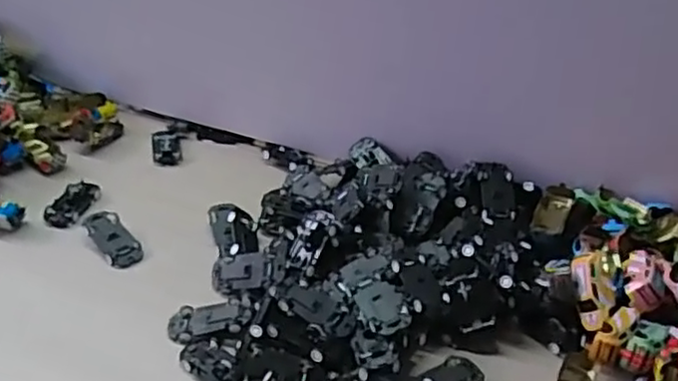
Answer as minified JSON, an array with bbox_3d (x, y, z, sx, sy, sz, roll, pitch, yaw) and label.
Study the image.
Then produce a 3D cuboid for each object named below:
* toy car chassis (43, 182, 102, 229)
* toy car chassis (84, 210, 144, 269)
[{"bbox_3d":[-0.250,0.011,0.634,0.030,0.008,0.064,12,36,10],"label":"toy car chassis"},{"bbox_3d":[-0.198,0.042,0.590,0.031,0.015,0.066,-23,44,-33],"label":"toy car chassis"}]

